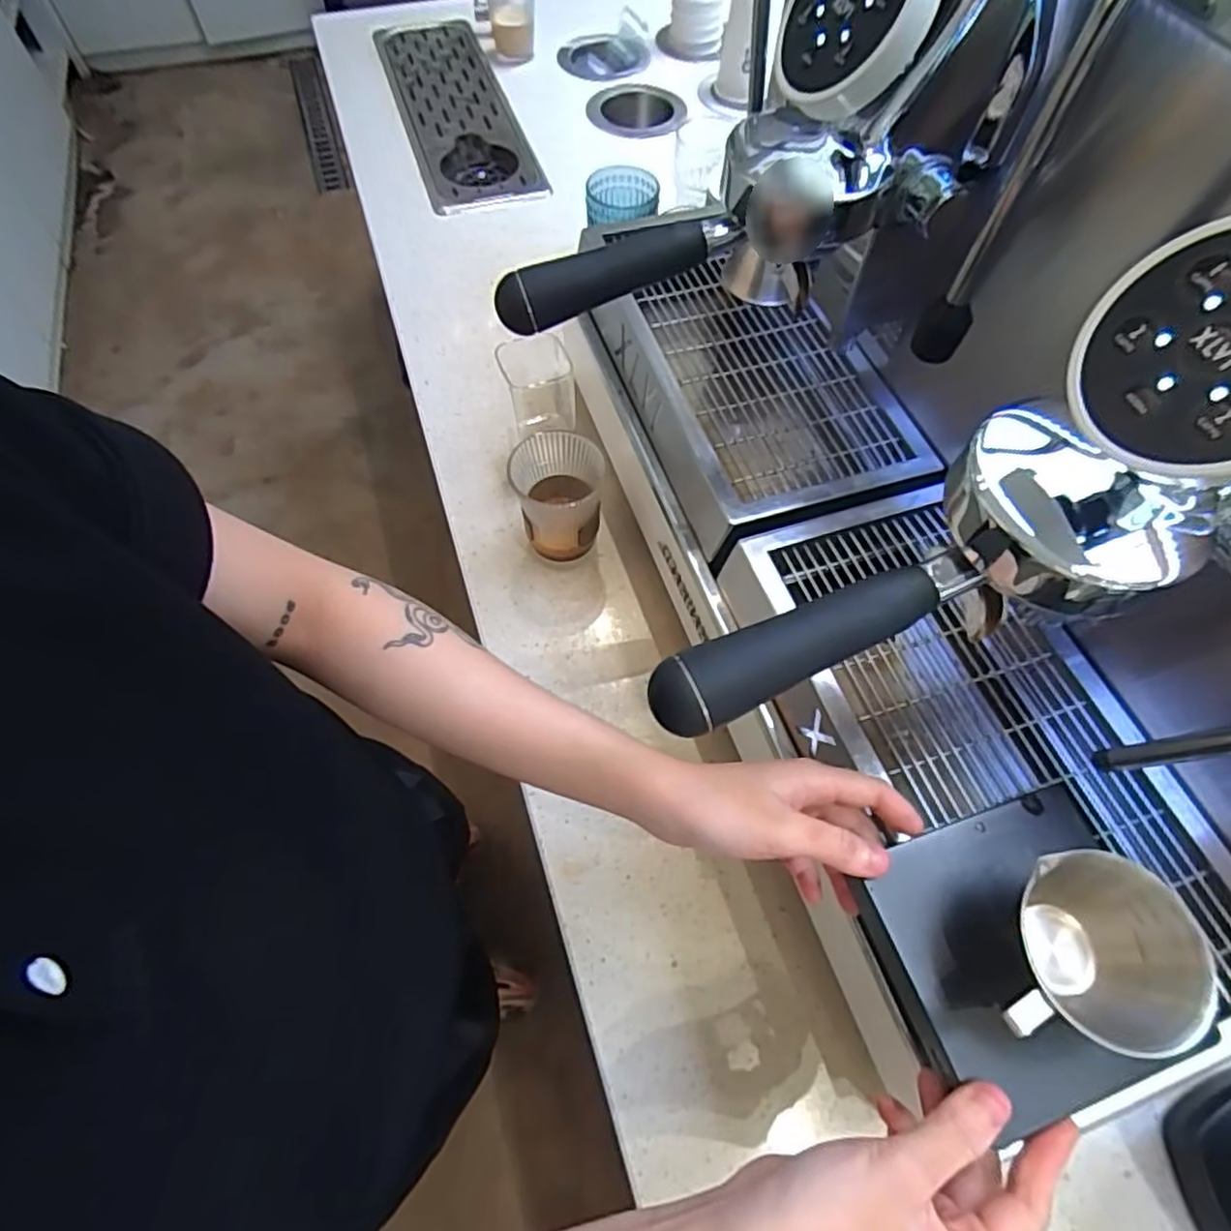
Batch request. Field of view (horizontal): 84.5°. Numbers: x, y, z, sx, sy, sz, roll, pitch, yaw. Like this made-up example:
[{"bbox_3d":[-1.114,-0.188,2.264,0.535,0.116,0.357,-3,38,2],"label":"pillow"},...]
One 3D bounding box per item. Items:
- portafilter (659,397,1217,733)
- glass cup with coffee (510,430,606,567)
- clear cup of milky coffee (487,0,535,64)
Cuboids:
[{"bbox_3d":[0.115,-0.009,0.296,0.215,0.071,0.083,-23,63,4],"label":"portafilter"},{"bbox_3d":[-0.052,-0.101,0.616,0.076,0.106,0.085,5,62,2],"label":"glass cup with coffee"},{"bbox_3d":[-0.164,-0.955,1.084,0.080,0.093,0.095,-5,62,-3],"label":"clear cup of milky coffee"}]

